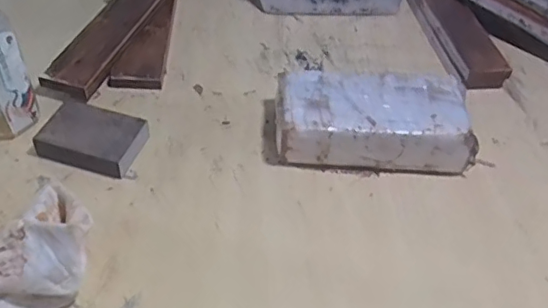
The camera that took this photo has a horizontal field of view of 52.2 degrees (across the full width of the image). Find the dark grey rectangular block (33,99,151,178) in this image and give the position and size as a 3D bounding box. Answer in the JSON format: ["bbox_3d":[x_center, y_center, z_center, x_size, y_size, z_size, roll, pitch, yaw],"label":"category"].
[{"bbox_3d":[-0.192,-0.017,0.603,0.102,0.029,0.071,15,46,8],"label":"dark grey rectangular block"}]

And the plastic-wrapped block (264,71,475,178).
[{"bbox_3d":[0.104,-0.036,0.629,0.226,0.065,0.109,5,45,-1],"label":"plastic-wrapped block"}]

